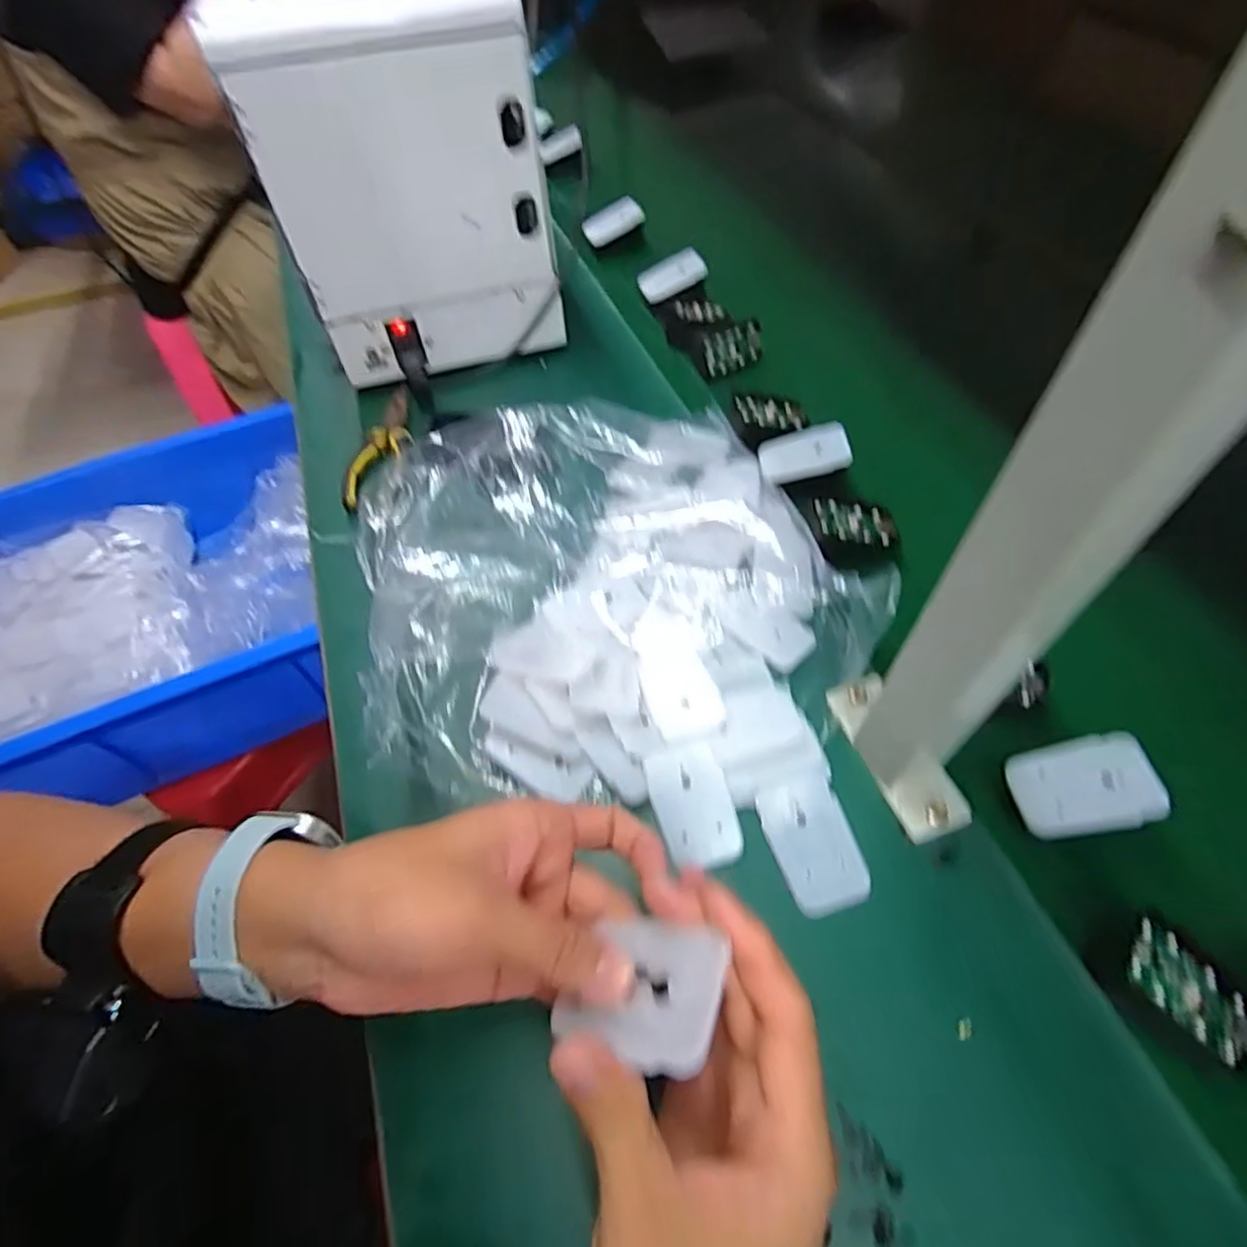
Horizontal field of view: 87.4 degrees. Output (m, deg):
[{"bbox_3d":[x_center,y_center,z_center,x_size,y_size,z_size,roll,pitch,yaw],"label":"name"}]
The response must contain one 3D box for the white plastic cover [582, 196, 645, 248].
[{"bbox_3d":[-0.013,-0.480,0.779,0.072,0.029,0.031,-19,57,14],"label":"white plastic cover"}]

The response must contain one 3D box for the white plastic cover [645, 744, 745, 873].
[{"bbox_3d":[0.040,0.106,0.377,0.043,0.005,0.067,-18,73,-2],"label":"white plastic cover"}]

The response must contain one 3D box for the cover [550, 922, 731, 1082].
[{"bbox_3d":[0.006,0.122,0.219,0.053,0.006,0.043,-2,40,35],"label":"cover"}]

